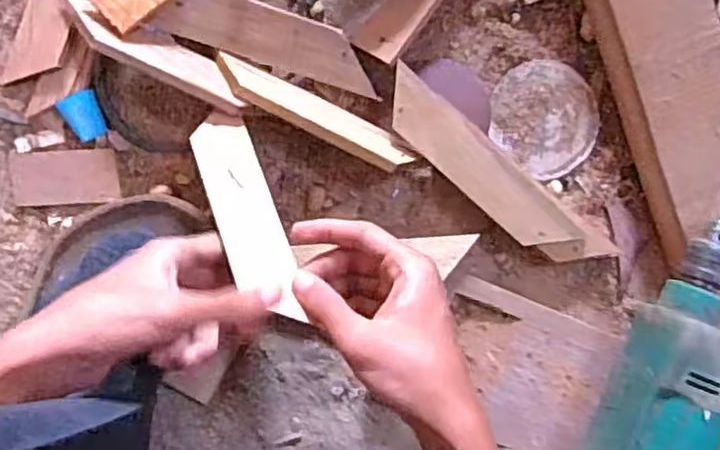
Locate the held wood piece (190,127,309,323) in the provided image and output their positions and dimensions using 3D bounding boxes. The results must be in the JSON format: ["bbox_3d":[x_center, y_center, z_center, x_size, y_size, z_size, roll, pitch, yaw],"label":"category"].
[{"bbox_3d":[-0.066,-0.005,0.414,0.037,0.005,0.135,-15,64,-15],"label":"held wood piece"}]

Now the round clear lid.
[{"bbox_3d":[0.133,-0.077,0.503,0.081,0.005,0.074,-1,96,-7],"label":"round clear lid"}]

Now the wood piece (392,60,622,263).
[{"bbox_3d":[0.094,-0.028,0.480,0.194,0.011,0.039,38,102,-12],"label":"wood piece"}]

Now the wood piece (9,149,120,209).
[{"bbox_3d":[-0.195,-0.032,0.464,0.069,0.011,0.035,-5,97,-7],"label":"wood piece"}]

